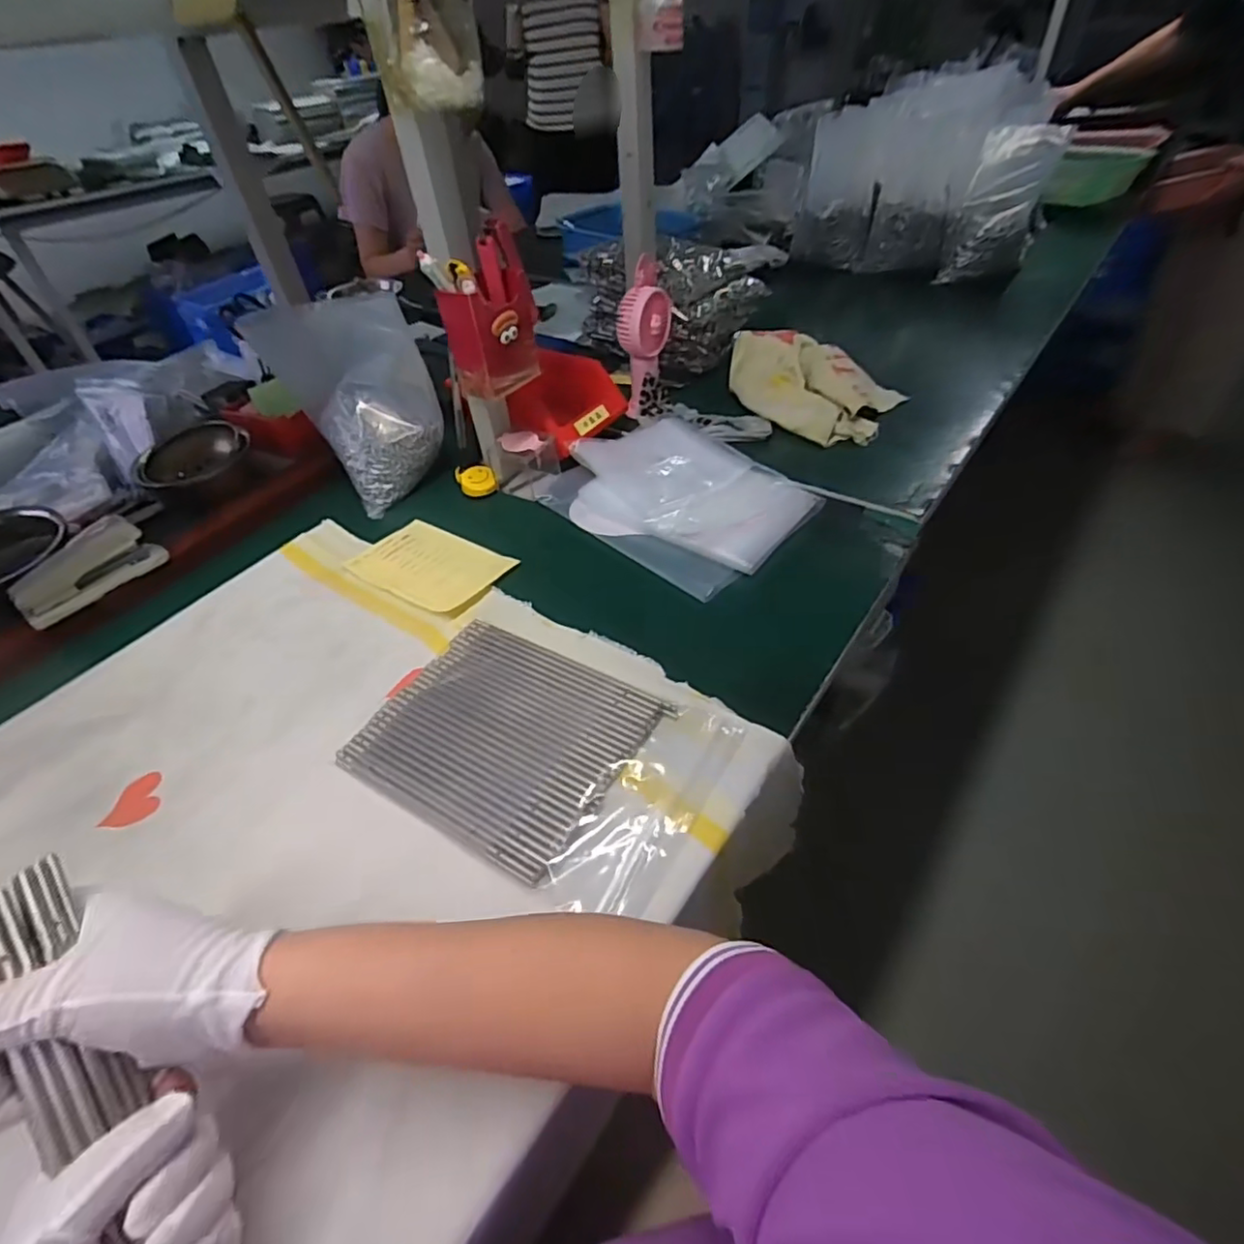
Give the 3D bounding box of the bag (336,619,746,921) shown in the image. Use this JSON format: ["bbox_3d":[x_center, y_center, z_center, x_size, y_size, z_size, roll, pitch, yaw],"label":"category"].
[{"bbox_3d":[-0.062,0.094,0.458,0.257,0.023,0.165,20,53,21],"label":"bag"}]

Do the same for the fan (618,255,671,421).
[{"bbox_3d":[0.027,-0.348,0.766,0.036,0.169,0.068,28,43,34],"label":"fan"}]

